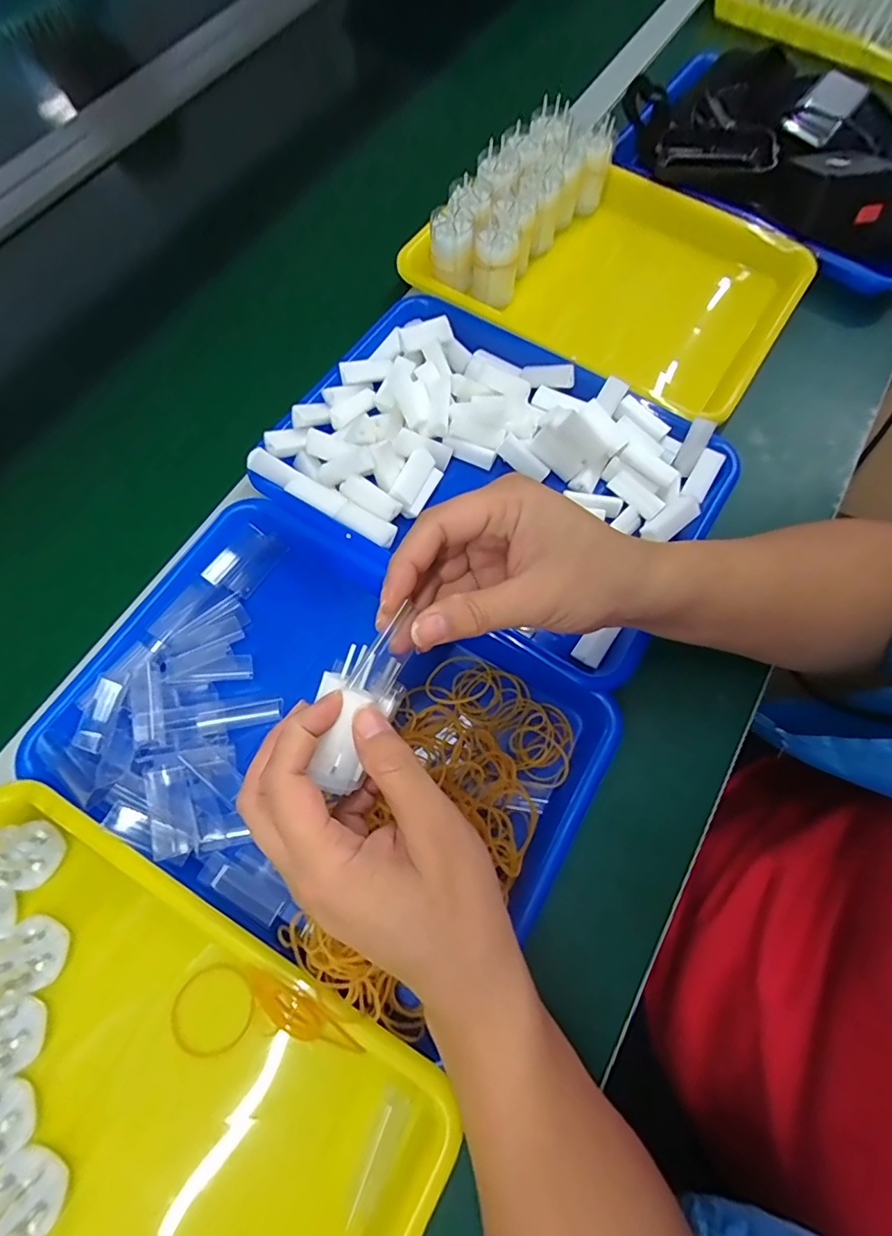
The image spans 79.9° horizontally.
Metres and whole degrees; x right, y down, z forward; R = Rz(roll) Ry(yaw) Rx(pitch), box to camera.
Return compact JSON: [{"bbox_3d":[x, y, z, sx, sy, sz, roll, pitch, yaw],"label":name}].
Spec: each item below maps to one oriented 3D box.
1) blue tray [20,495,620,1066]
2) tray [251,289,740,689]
[{"bbox_3d":[-0.073,0.078,0.358,0.329,0.033,0.234,29,72,10],"label":"blue tray"},{"bbox_3d":[0.039,-0.123,0.430,0.336,0.041,0.242,31,72,10],"label":"tray"}]

